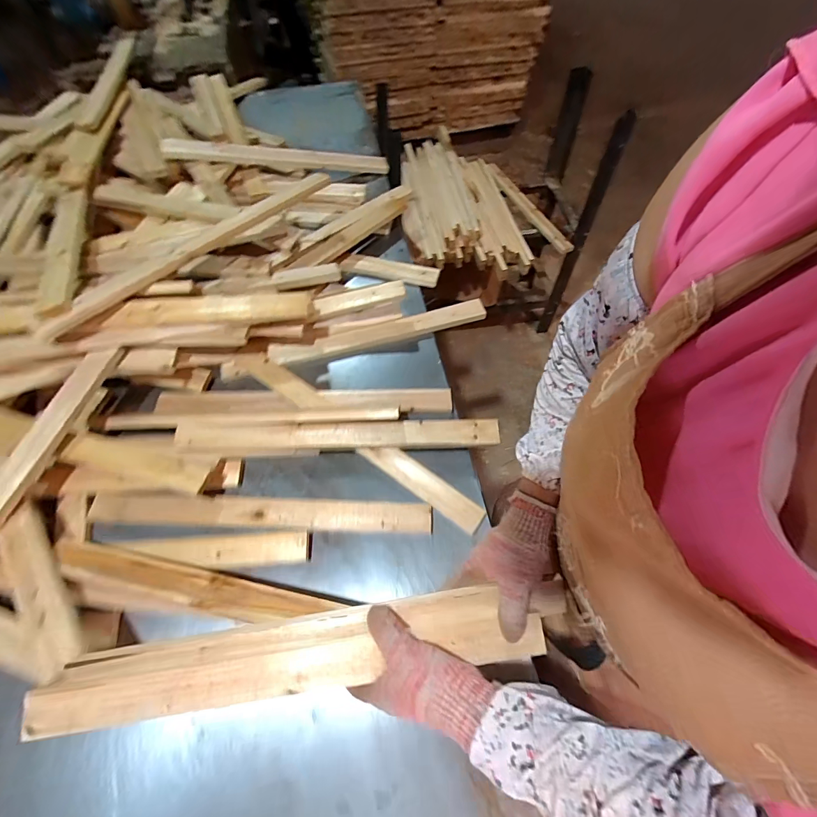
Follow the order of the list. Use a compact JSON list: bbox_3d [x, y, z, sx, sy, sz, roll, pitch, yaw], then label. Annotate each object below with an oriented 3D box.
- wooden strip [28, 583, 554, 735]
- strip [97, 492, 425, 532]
[{"bbox_3d":[-0.106,0.241,0.380,0.471,0.015,0.066,-7,64,-5],"label":"wooden strip"},{"bbox_3d":[-0.209,0.147,0.551,0.478,0.011,0.048,2,63,-1],"label":"strip"}]

